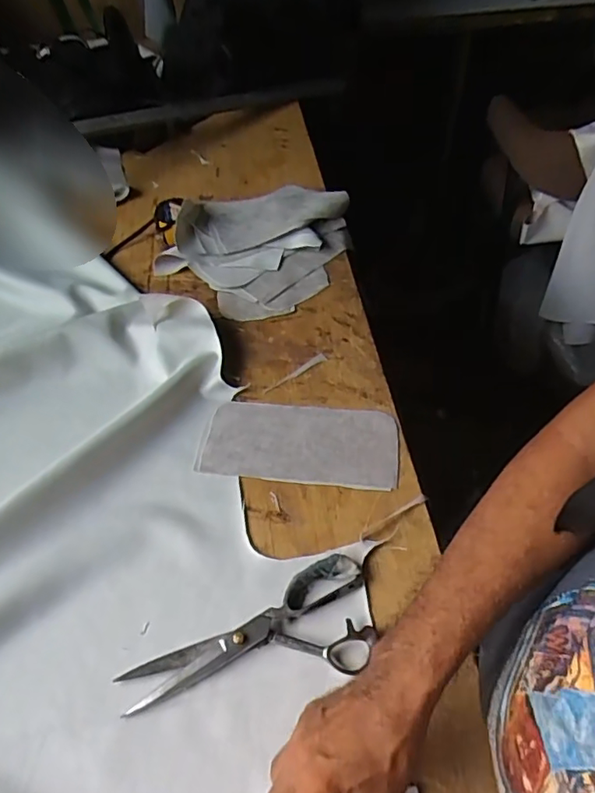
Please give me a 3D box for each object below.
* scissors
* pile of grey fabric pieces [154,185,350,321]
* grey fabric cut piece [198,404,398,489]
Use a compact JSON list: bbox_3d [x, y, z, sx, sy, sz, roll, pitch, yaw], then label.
[{"bbox_3d":[-0.039,0.237,0.520,0.242,0.016,0.097,-20,54,-12],"label":"scissors"},{"bbox_3d":[-0.068,-0.252,0.884,0.257,0.043,0.302,15,55,15],"label":"pile of grey fabric pieces"},{"bbox_3d":[0.001,0.054,0.664,0.232,0.004,0.106,3,53,6],"label":"grey fabric cut piece"}]

